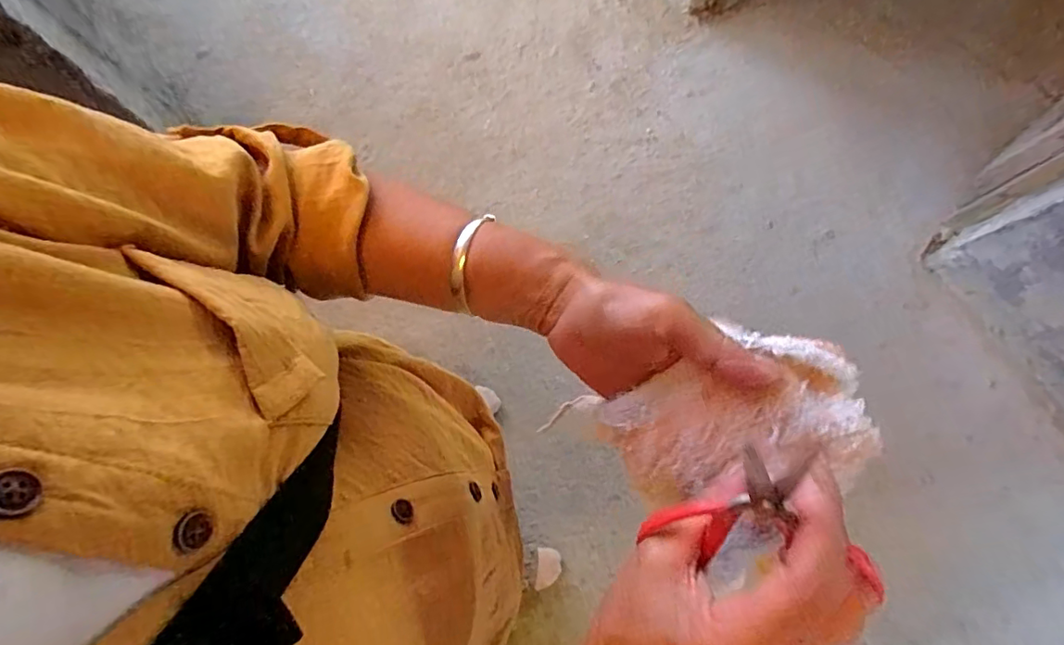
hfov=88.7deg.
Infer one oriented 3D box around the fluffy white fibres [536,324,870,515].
[{"bbox_3d":[0.099,0.049,0.275,0.107,0.063,0.085,-30,78,-7],"label":"fluffy white fibres"}]

